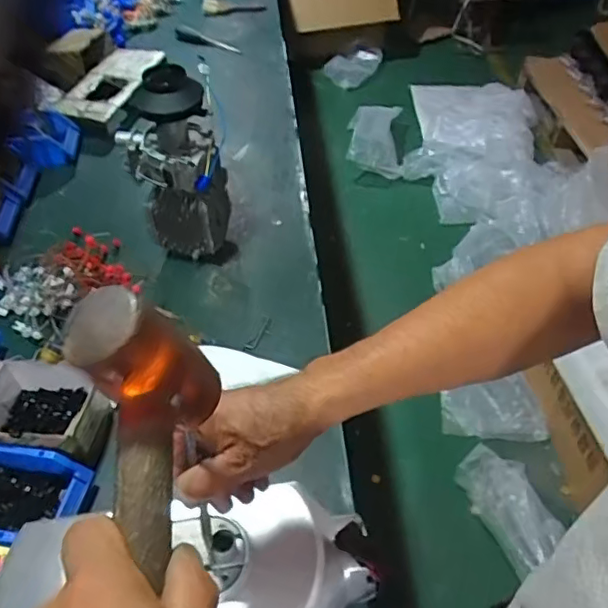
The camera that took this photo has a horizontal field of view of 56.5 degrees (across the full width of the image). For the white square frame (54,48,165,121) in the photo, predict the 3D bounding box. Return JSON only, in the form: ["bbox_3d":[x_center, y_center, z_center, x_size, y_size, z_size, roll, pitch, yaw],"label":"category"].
[{"bbox_3d":[-0.474,-0.543,1.379,0.144,0.024,0.303,12,52,6],"label":"white square frame"}]

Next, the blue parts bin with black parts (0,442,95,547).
[{"bbox_3d":[-0.383,0.243,0.711,0.178,0.064,0.117,7,50,7],"label":"blue parts bin with black parts"}]

